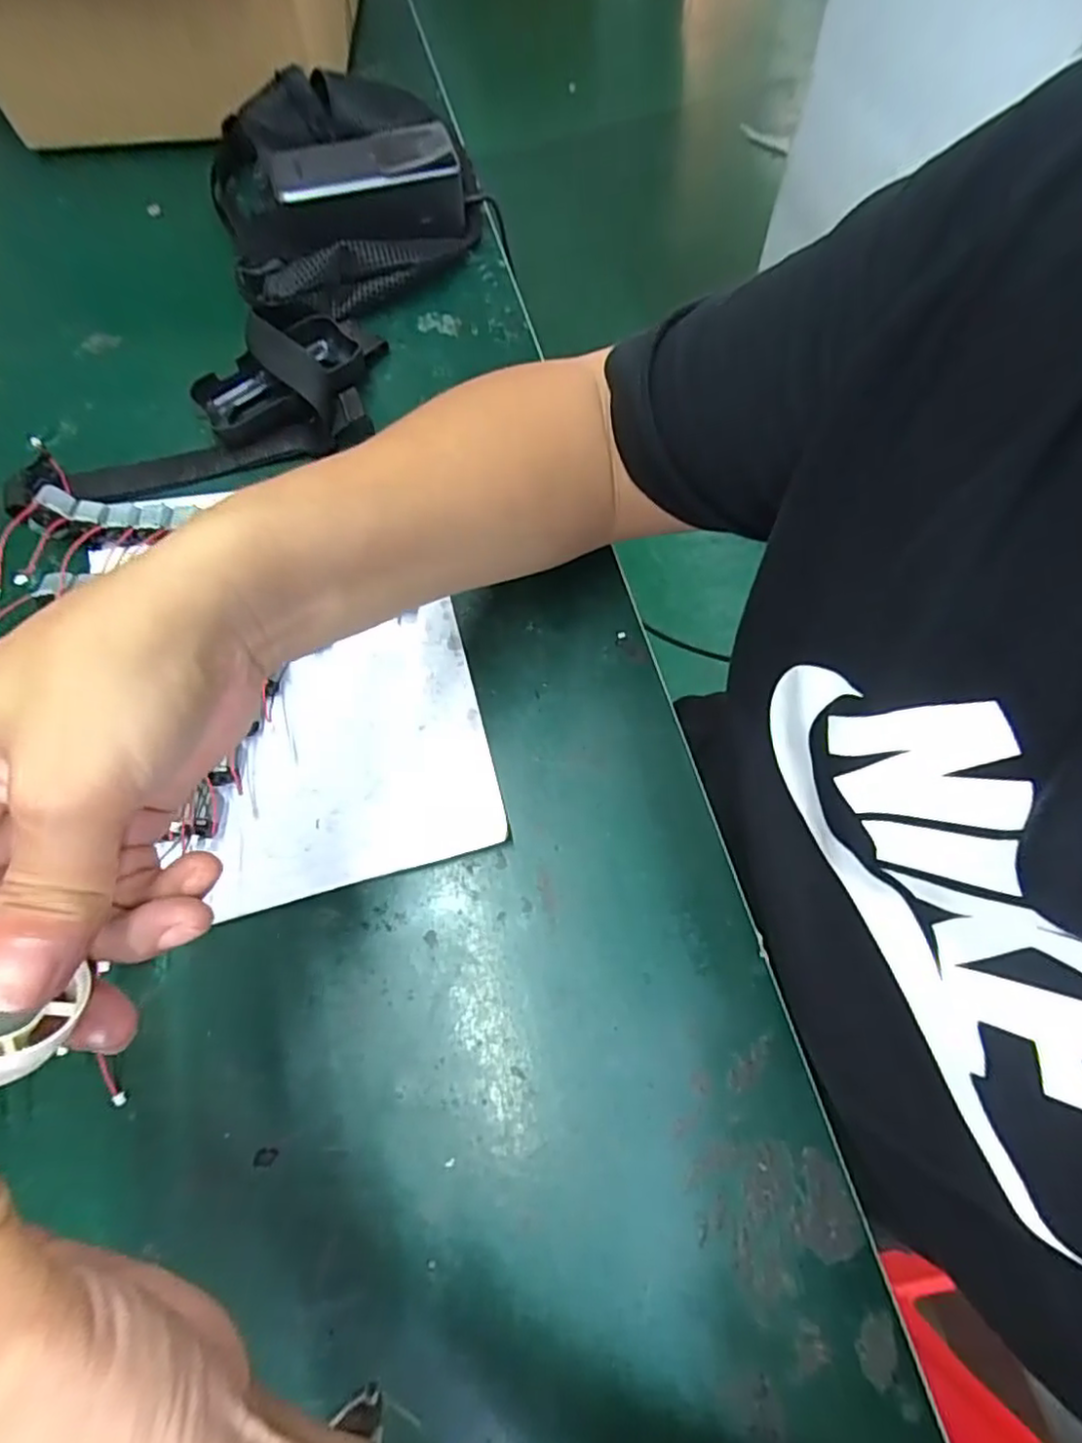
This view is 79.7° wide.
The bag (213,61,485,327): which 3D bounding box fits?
[{"bbox_3d":[-0.148,-0.400,0.482,0.182,0.050,0.233,-21,70,-5],"label":"bag"}]

